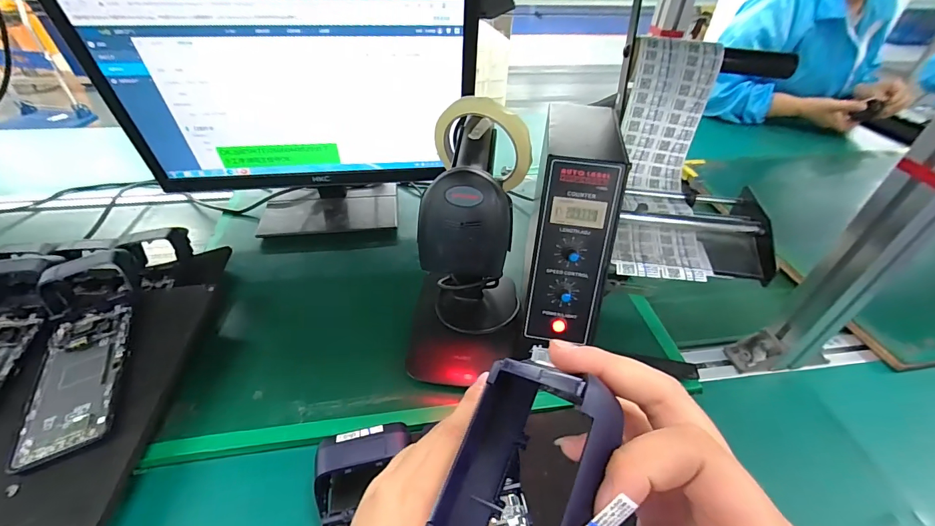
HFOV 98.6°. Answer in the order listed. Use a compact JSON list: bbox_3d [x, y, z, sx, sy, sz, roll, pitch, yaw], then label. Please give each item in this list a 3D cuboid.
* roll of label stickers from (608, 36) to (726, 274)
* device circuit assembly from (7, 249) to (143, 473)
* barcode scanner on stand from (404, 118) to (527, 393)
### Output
[{"bbox_3d":[0.198,-0.101,0.415,0.091,0.065,0.242,5,81,5],"label":"roll of label stickers"},{"bbox_3d":[-0.387,0.078,0.397,0.089,0.049,0.216,-17,44,-19],"label":"device circuit assembly"},{"bbox_3d":[-0.002,-0.005,0.398,0.115,0.228,0.151,4,42,3],"label":"barcode scanner on stand"}]

